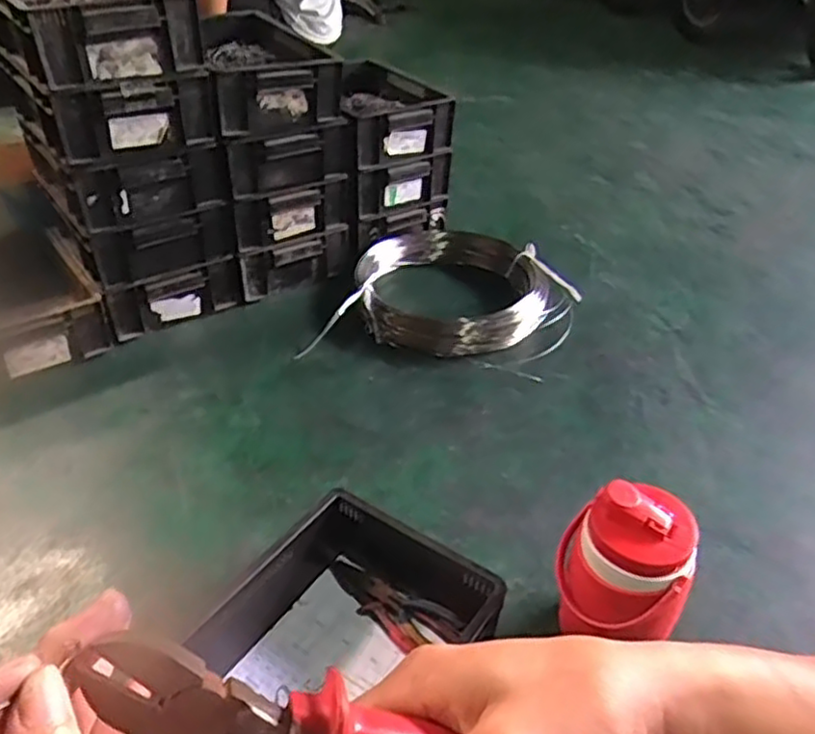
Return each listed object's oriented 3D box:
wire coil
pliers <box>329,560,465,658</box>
[{"bbox_3d":[0.093,-0.169,1.391,0.373,0.090,0.363,9,38,7],"label":"wire coil"},{"bbox_3d":[-0.025,0.288,0.836,0.175,0.024,0.061,22,41,22],"label":"pliers"}]

